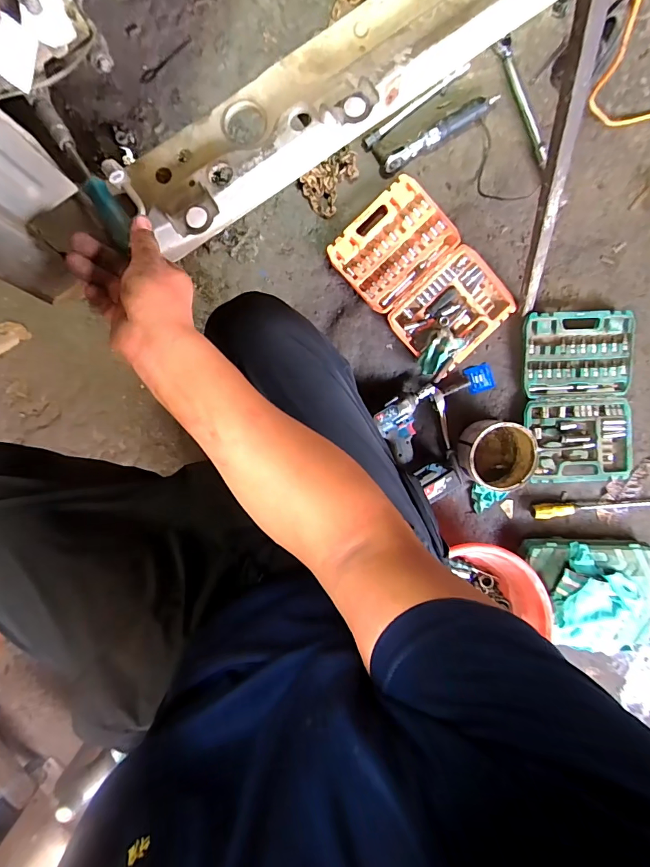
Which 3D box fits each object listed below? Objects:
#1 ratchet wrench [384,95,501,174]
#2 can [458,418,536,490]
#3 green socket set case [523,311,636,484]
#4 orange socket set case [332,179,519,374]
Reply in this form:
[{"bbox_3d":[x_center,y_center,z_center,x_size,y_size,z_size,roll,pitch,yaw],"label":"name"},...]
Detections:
[{"bbox_3d":[0.252,-0.654,0.878,0.288,0.041,0.042,-30,95,1],"label":"ratchet wrench"},{"bbox_3d":[0.402,0.051,0.946,0.157,0.092,0.148,0,95,-2],"label":"can"},{"bbox_3d":[0.594,-0.081,0.951,0.254,0.040,0.389,-3,95,-2],"label":"green socket set case"},{"bbox_3d":[0.223,-0.347,0.923,0.251,0.040,0.393,-44,95,2],"label":"orange socket set case"}]

